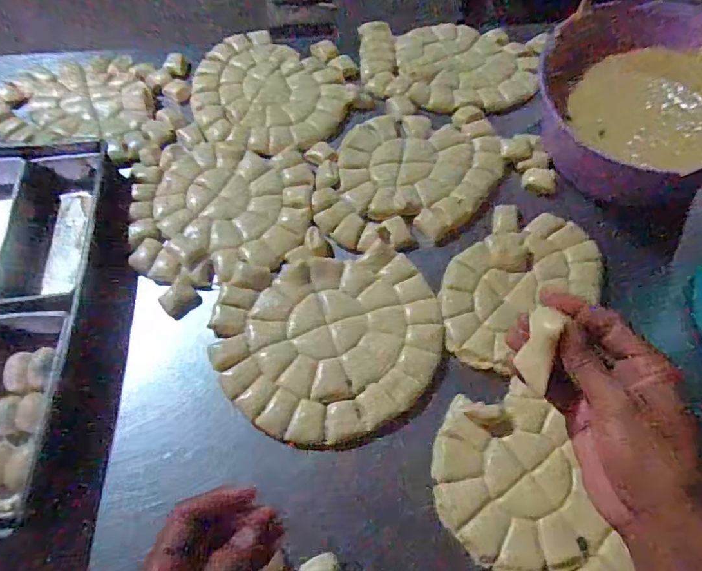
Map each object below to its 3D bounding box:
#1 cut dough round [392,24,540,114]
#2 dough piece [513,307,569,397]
[{"bbox_3d":[0.169,-0.330,0.759,0.197,0.013,0.184,0,63,1],"label":"cut dough round"},{"bbox_3d":[0.122,0.042,0.335,0.018,0.017,0.052,13,95,7],"label":"dough piece"}]

